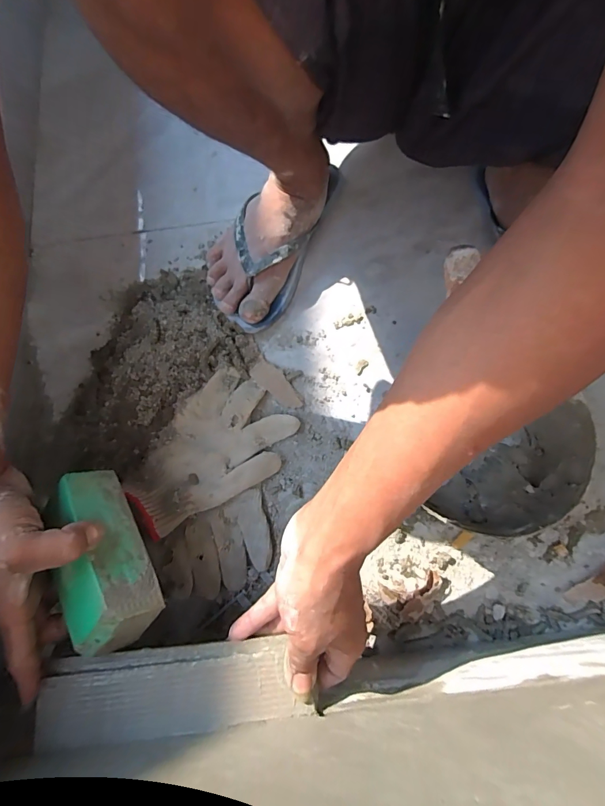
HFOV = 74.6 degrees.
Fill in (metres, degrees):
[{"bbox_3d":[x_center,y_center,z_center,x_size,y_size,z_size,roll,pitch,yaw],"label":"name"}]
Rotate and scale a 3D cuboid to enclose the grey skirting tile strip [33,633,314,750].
[{"bbox_3d":[-0.097,0.208,0.289,0.185,0.014,0.052,-6,74,1],"label":"grey skirting tile strip"}]

